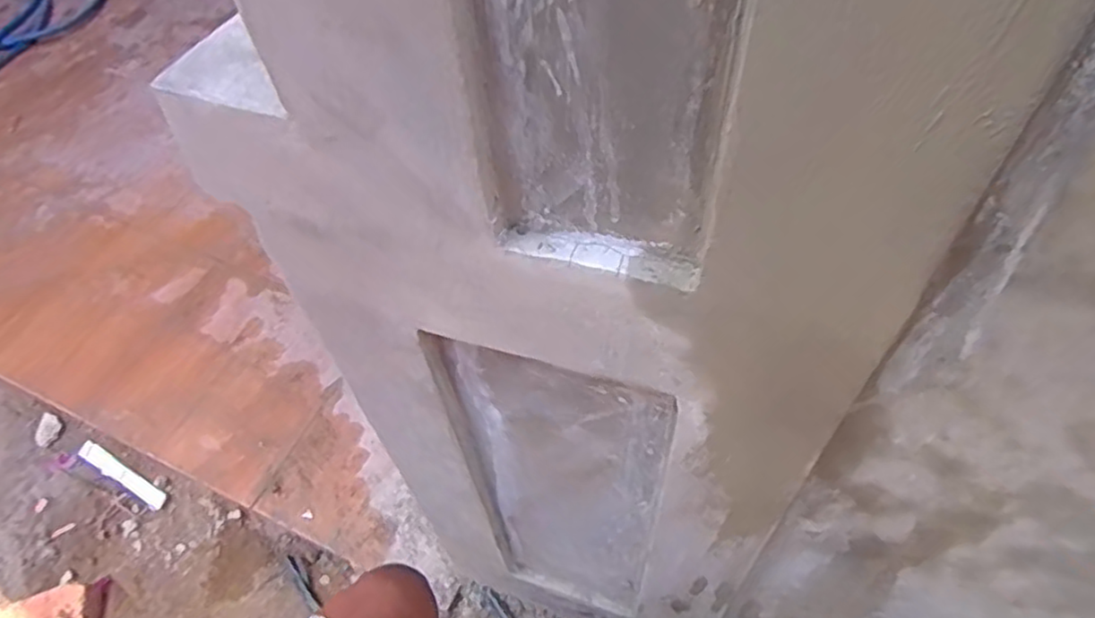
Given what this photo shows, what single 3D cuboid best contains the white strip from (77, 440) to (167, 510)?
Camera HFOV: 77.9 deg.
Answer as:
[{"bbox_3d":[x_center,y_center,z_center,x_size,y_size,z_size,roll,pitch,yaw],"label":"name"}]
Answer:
[{"bbox_3d":[-0.733,0.286,1.167,0.208,0.014,0.030,24,58,20],"label":"white strip"}]

